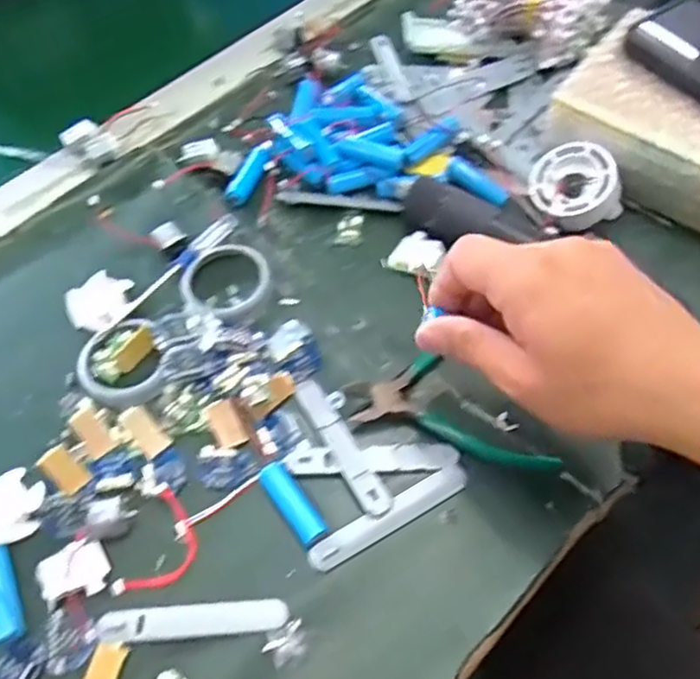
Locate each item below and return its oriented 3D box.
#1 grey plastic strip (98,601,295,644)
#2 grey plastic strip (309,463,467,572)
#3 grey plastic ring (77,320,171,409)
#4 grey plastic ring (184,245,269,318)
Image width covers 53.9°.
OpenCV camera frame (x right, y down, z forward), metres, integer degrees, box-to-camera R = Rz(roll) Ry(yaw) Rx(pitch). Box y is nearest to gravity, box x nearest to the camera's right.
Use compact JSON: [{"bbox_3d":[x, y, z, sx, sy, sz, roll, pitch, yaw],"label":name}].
[{"bbox_3d":[-0.079,0.142,0.347,0.093,0.004,0.014,-3,60,-2],"label":"grey plastic strip"},{"bbox_3d":[0.022,0.095,0.372,0.095,0.005,0.016,-27,64,-15],"label":"grey plastic strip"},{"bbox_3d":[-0.137,0.013,0.420,0.054,0.012,0.058,-2,68,5],"label":"grey plastic ring"},{"bbox_3d":[-0.083,-0.039,0.451,0.055,0.012,0.057,0,60,0],"label":"grey plastic ring"}]

